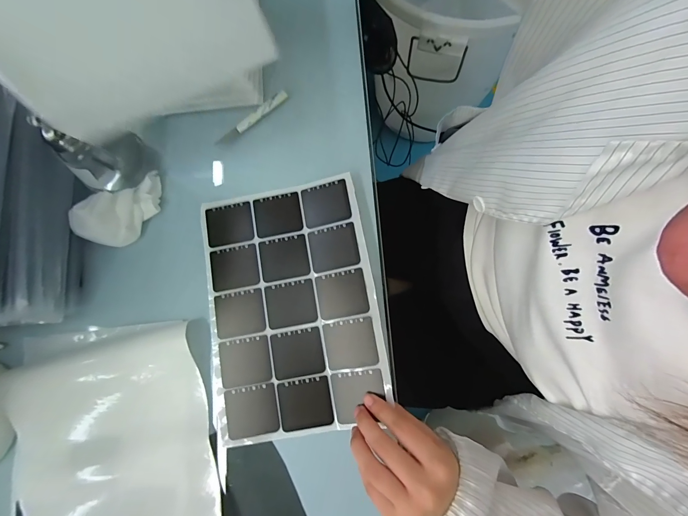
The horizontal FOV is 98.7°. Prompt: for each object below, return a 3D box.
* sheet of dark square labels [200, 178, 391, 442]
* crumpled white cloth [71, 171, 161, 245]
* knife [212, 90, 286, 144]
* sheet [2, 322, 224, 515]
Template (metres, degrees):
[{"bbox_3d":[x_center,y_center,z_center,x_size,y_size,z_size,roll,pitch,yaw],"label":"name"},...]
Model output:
[{"bbox_3d":[-0.060,0.048,0.329,0.186,0.010,0.265,-12,79,5],"label":"sheet of dark square labels"},{"bbox_3d":[-0.257,-0.056,0.343,0.102,0.035,0.049,-42,80,-5],"label":"crumpled white cloth"},{"bbox_3d":[-0.116,-0.176,0.369,0.106,0.008,0.014,-38,80,-4],"label":"knife"},{"bbox_3d":[-0.235,0.230,0.296,0.206,0.020,0.280,-15,79,0],"label":"sheet"}]

